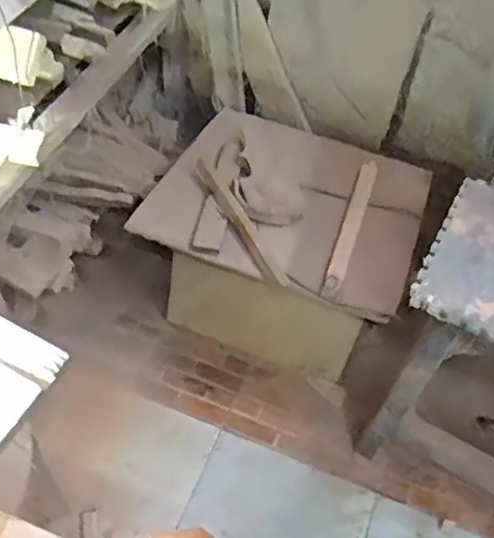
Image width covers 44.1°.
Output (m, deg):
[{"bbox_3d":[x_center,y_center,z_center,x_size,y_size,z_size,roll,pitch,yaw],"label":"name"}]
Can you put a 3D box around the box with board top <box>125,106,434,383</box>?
[{"bbox_3d":[0.102,-0.079,1.644,0.631,0.406,0.550,18,54,9],"label":"box with board top"}]

